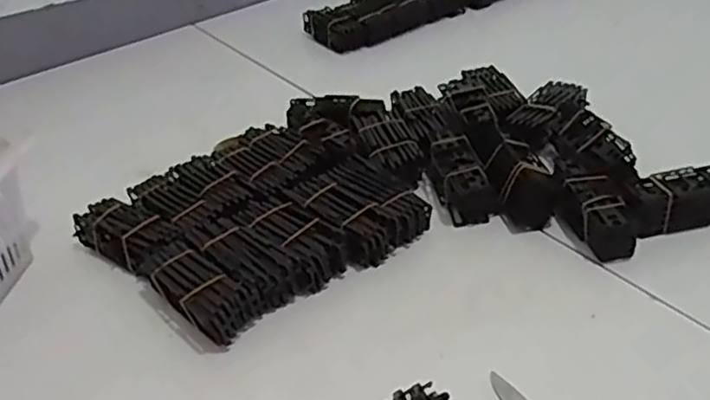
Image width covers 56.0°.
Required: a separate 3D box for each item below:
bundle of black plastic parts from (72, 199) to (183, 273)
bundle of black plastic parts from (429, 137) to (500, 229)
[{"bbox_3d":[-0.242,0.041,0.716,0.130,0.049,0.054,21,44,34],"label":"bundle of black plastic parts"},{"bbox_3d":[0.115,-0.022,0.735,0.055,0.052,0.109,-11,35,-6],"label":"bundle of black plastic parts"}]

